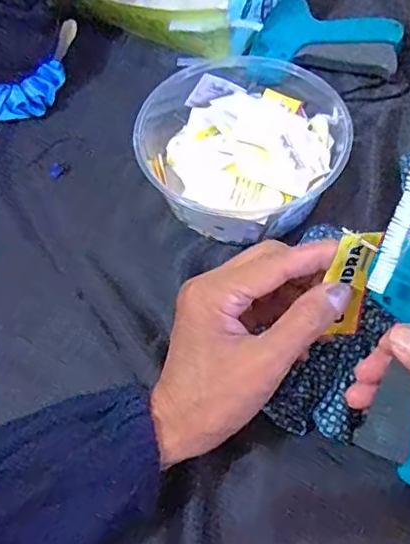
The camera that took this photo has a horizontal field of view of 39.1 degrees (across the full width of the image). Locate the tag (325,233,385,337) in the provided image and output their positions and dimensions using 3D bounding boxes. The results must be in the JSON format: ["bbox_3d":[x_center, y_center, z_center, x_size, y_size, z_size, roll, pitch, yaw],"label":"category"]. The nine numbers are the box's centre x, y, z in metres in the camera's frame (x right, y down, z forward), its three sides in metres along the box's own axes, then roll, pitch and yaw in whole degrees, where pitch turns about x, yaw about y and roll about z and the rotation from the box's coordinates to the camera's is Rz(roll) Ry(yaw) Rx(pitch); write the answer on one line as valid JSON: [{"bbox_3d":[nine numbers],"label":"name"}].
[{"bbox_3d":[0.077,0.007,0.309,0.027,0.059,0.005,-1,27,-21],"label":"tag"}]

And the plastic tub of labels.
[{"bbox_3d":[0.031,-0.091,0.424,0.140,0.058,0.143,-1,59,2],"label":"plastic tub of labels"}]

